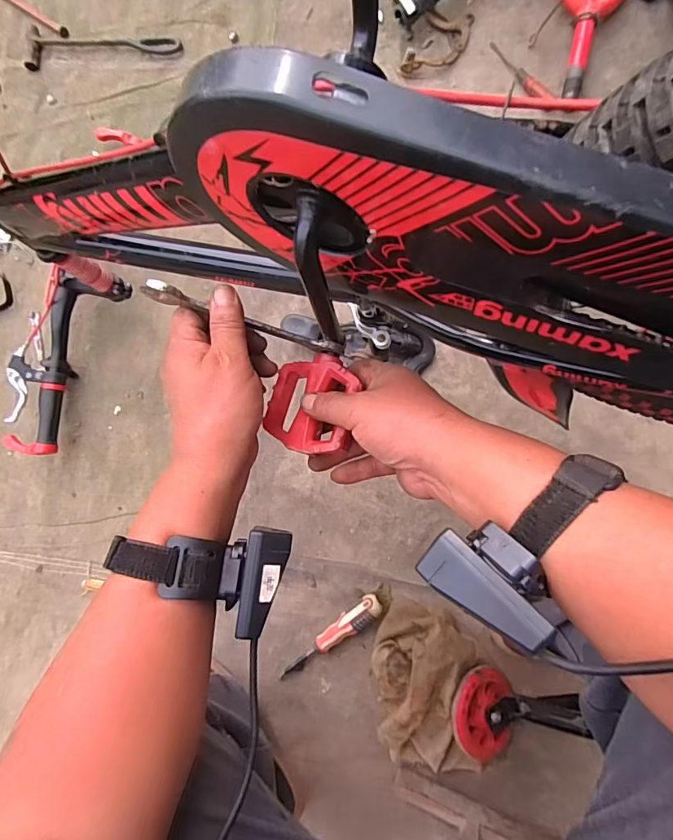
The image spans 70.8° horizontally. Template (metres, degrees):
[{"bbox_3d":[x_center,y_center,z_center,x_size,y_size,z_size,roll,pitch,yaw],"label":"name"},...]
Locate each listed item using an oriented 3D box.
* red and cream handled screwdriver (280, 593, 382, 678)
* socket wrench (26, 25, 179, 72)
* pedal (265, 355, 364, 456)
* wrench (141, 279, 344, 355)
[{"bbox_3d":[-0.009,0.326,0.705,0.183,0.031,0.032,-40,84,2],"label":"red and cream handled screwdriver"},{"bbox_3d":[-0.412,-0.666,0.839,0.280,0.017,0.072,-3,86,5],"label":"socket wrench"},{"bbox_3d":[-0.016,-0.012,0.377,0.072,0.028,0.076,7,79,26],"label":"pedal"},{"bbox_3d":[-0.064,-0.073,0.352,0.149,0.017,0.010,15,88,-23],"label":"wrench"}]

